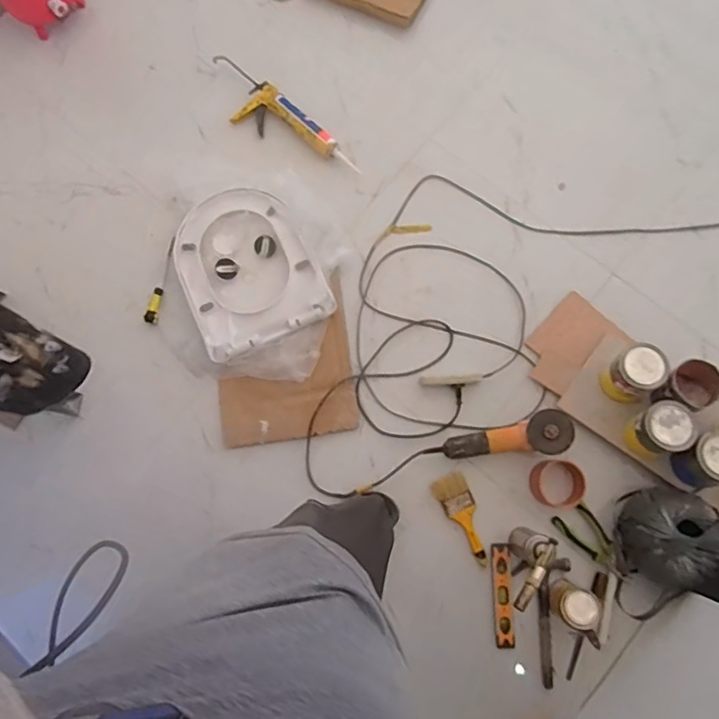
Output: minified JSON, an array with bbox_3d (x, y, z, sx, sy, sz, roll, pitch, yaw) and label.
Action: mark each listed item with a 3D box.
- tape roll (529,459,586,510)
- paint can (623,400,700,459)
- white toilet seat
[{"bbox_3d":[0.453,0.282,1.296,0.122,0.055,0.111,0,77,1],"label":"tape roll"},{"bbox_3d":[0.653,0.150,1.244,0.120,0.097,0.107,-25,78,-3],"label":"paint can"},{"bbox_3d":[-0.289,-0.229,1.439,0.332,0.048,0.431,-25,78,-5],"label":"white toilet seat"}]

